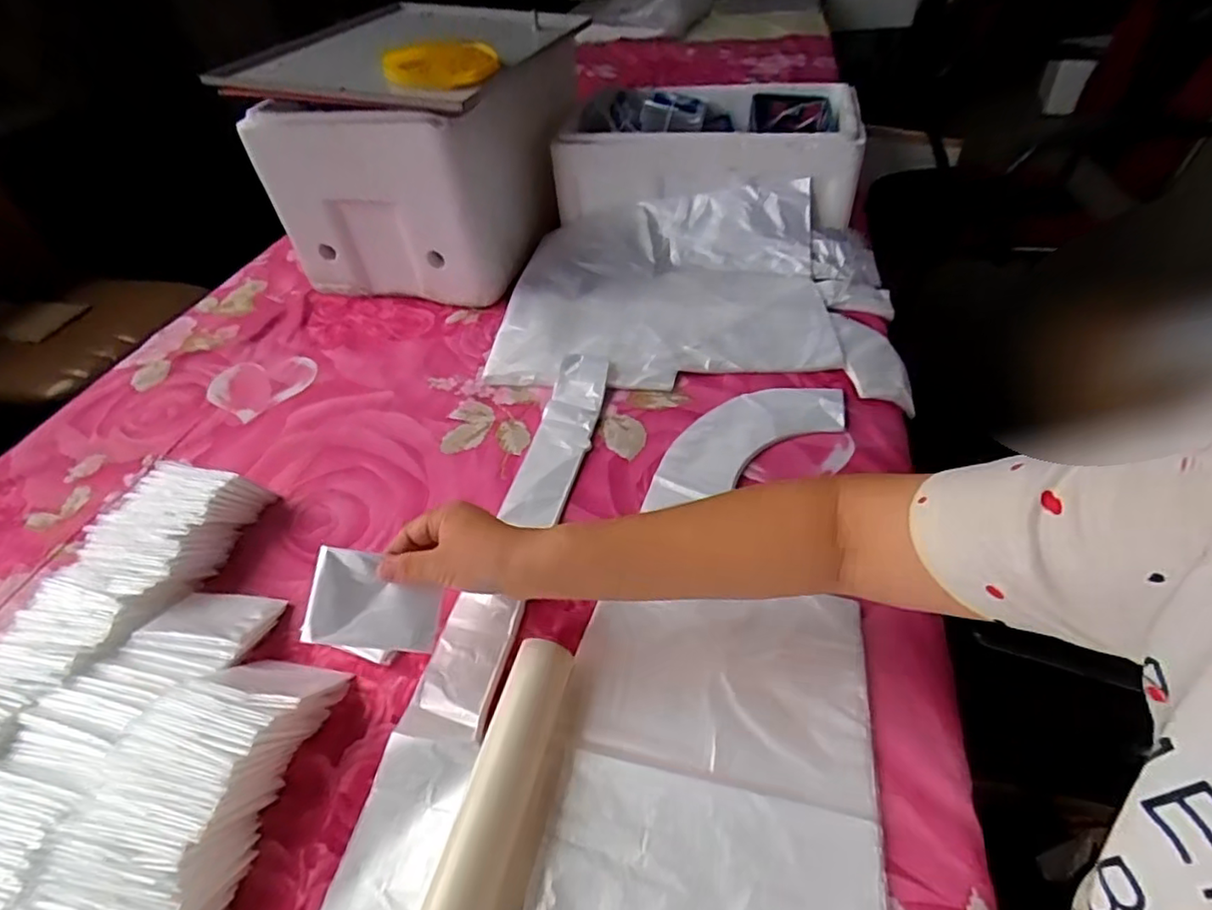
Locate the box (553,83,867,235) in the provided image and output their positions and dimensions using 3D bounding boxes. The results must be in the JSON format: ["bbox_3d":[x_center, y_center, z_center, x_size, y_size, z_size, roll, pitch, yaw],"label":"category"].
[{"bbox_3d":[0.146,-0.458,0.894,0.398,0.118,0.300,2,46,8],"label":"box"}]

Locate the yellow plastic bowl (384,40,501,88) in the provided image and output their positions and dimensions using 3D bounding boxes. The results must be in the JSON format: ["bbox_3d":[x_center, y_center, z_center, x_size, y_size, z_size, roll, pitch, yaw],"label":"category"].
[{"bbox_3d":[-0.189,-0.456,0.706,0.122,0.026,0.122,-4,44,4],"label":"yellow plastic bowl"}]

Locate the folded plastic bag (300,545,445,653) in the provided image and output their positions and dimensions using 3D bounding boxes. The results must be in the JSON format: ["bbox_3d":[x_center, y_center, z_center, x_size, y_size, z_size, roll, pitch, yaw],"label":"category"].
[{"bbox_3d":[-0.156,0.098,0.411,0.087,0.009,0.061,6,73,-1],"label":"folded plastic bag"}]

